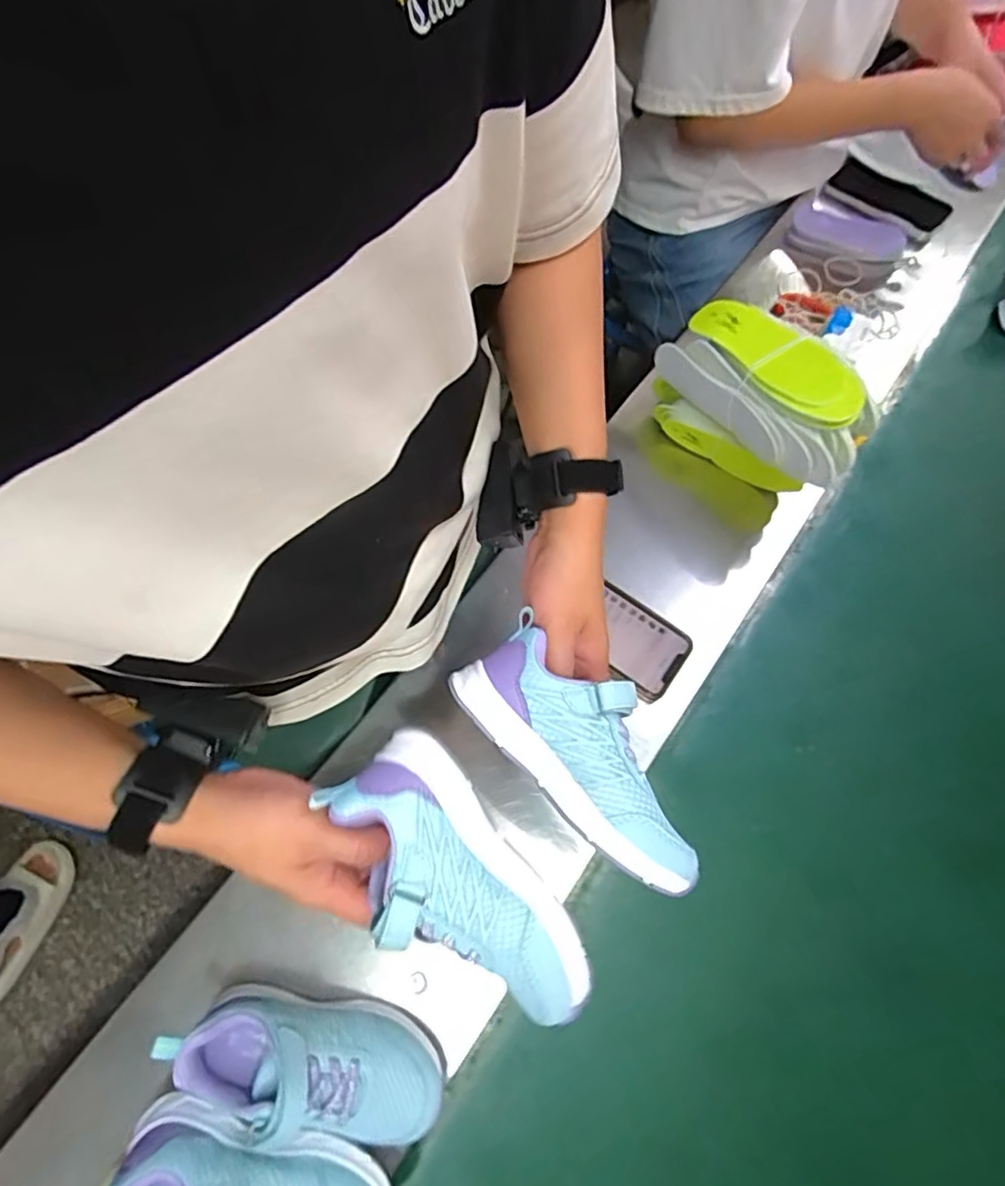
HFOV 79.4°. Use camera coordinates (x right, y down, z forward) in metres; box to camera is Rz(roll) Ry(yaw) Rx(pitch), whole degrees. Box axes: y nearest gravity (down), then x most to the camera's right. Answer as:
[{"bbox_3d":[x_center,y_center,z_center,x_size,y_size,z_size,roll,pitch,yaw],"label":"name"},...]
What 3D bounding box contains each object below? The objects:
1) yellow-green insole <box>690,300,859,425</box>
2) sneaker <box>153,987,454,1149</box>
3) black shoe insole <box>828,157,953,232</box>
[{"bbox_3d":[0.248,-0.214,0.543,0.062,0.015,0.184,-35,58,3],"label":"yellow-green insole"},{"bbox_3d":[-0.137,0.335,0.432,0.187,0.079,0.075,6,67,3],"label":"sneaker"},{"bbox_3d":[0.530,-0.543,0.831,0.155,0.014,0.065,38,72,15],"label":"black shoe insole"}]

